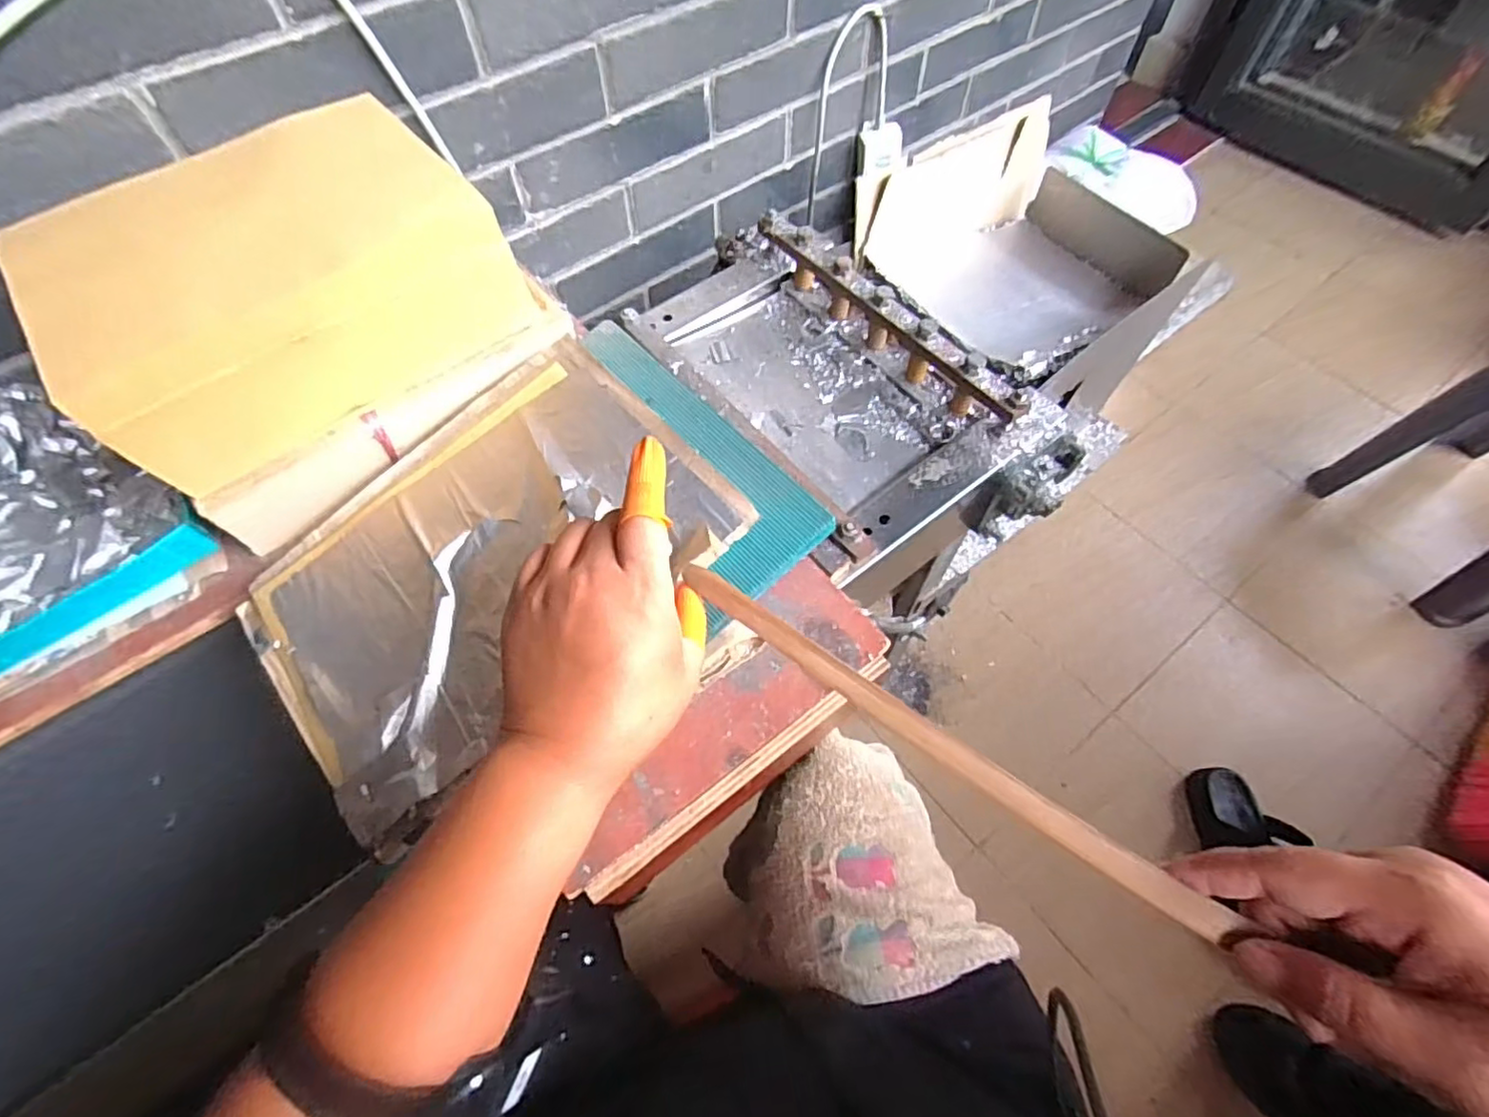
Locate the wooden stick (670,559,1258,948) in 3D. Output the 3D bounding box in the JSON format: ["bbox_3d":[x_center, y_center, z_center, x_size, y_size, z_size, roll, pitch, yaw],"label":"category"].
[{"bbox_3d":[0.075,0.075,0.292,0.263,0.011,0.014,33,67,24],"label":"wooden stick"}]

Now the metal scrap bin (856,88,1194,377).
[{"bbox_3d":[0.279,-0.301,0.640,0.270,0.128,0.230,-32,65,-15],"label":"metal scrap bin"}]

